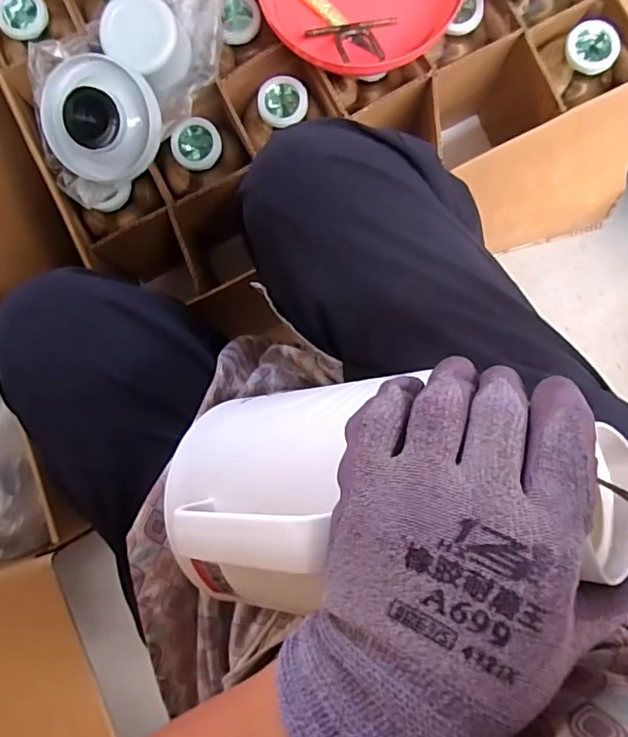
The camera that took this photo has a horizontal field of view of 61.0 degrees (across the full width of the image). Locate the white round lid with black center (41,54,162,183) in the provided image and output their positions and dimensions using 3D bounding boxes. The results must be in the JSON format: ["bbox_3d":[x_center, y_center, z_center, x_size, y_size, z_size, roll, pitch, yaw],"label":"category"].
[{"bbox_3d":[-0.232,-0.270,0.580,0.128,0.051,0.128,-4,114,-9],"label":"white round lid with black center"}]

